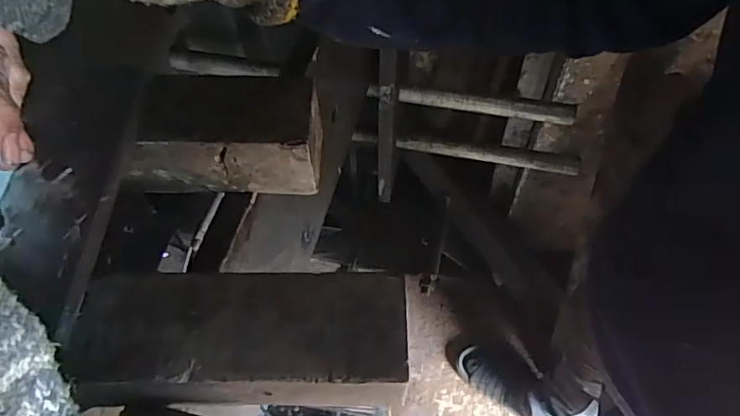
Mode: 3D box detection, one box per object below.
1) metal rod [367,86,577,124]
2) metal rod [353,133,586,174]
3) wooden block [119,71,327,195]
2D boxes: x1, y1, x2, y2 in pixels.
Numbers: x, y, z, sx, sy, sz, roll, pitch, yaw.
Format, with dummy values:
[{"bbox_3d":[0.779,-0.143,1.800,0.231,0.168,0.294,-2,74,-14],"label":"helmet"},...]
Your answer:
[{"bbox_3d":[0.125,-0.130,0.662,0.255,0.024,0.017,6,60,4],"label":"metal rod"},{"bbox_3d":[0.133,-0.083,0.746,0.310,0.023,0.027,8,60,6],"label":"metal rod"},{"bbox_3d":[-0.082,-0.042,0.305,0.108,0.046,0.053,-3,60,-1],"label":"wooden block"}]

